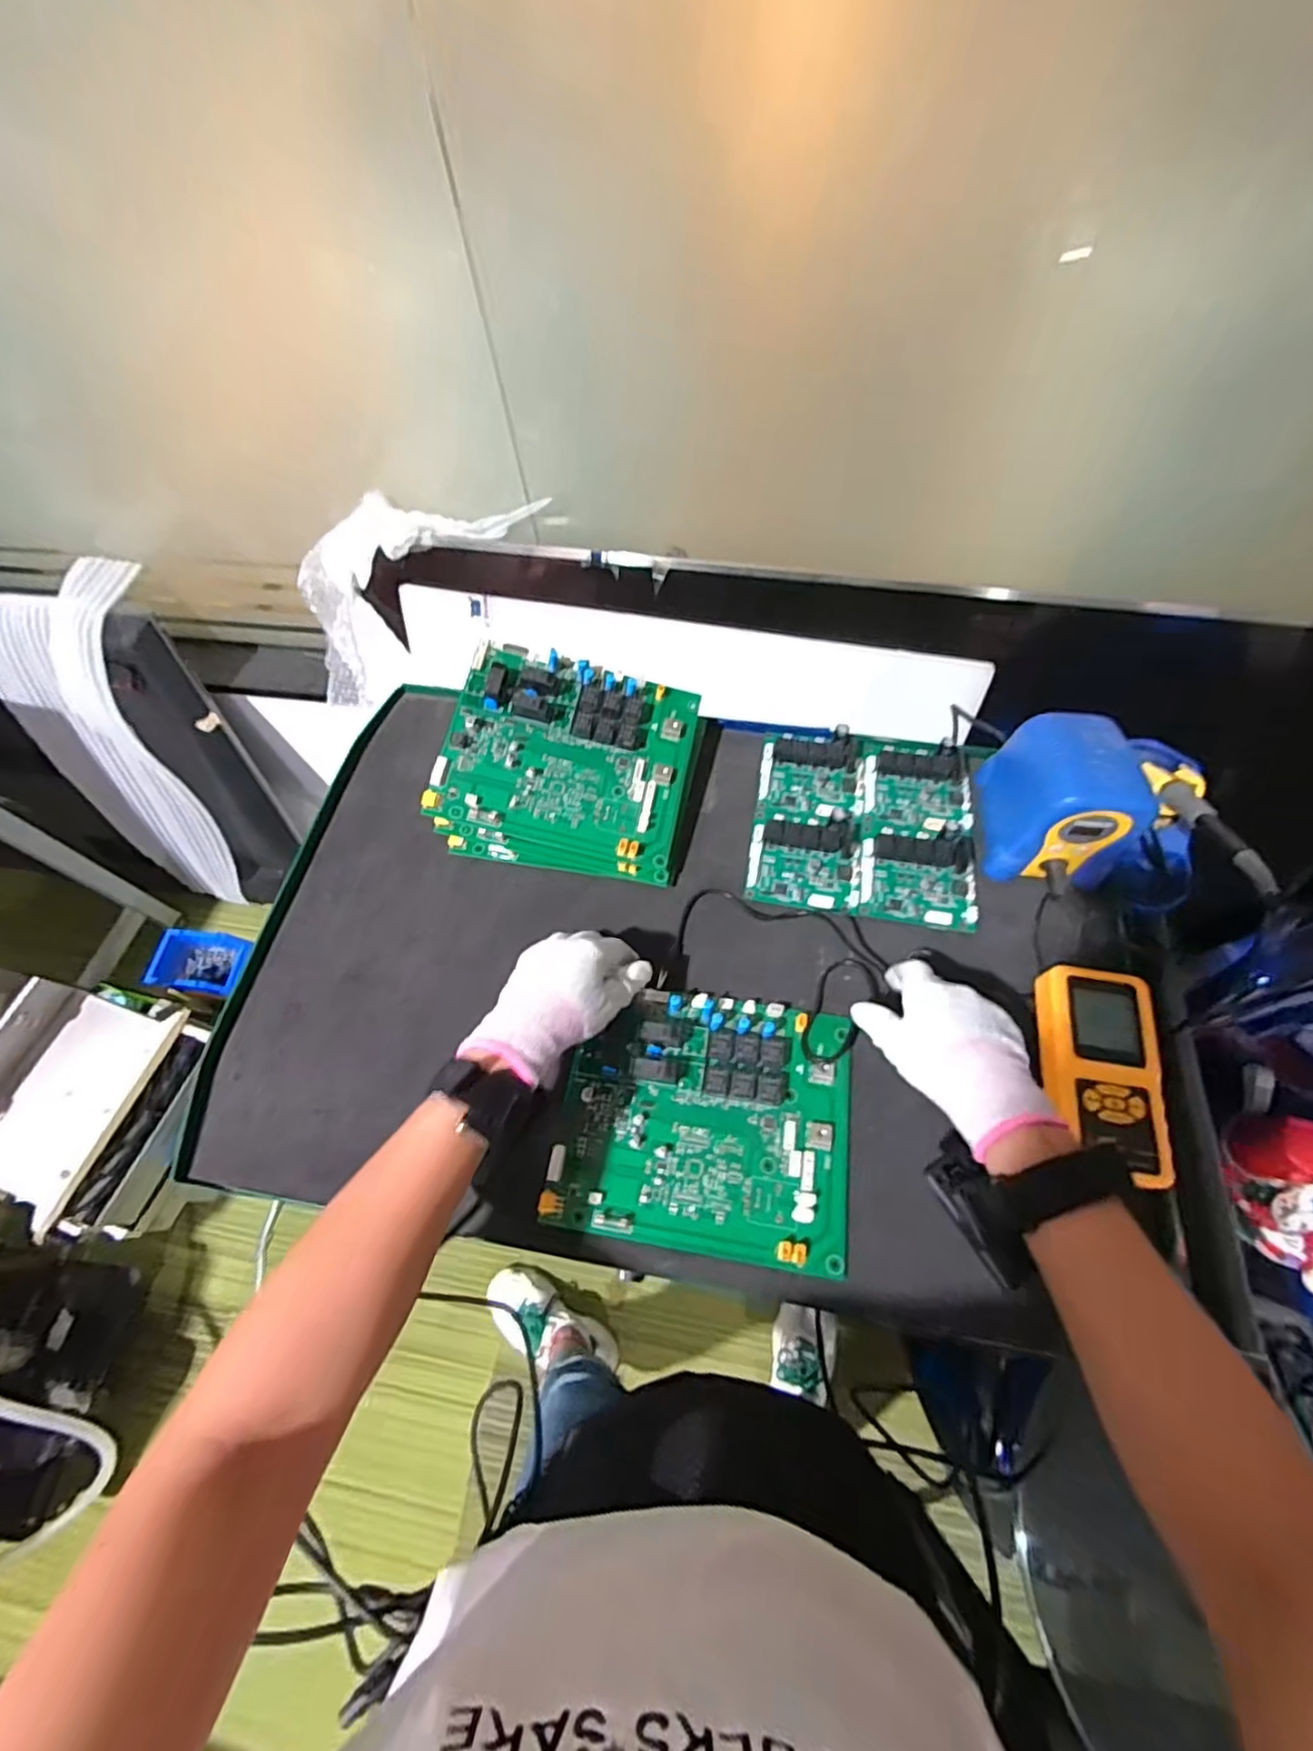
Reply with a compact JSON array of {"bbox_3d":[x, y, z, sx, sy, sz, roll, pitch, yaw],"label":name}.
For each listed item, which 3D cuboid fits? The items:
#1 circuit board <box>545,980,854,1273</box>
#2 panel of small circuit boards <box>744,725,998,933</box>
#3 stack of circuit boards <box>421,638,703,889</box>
[{"bbox_3d":[0.035,0.167,0.455,0.201,0.027,0.171,7,61,6],"label":"circuit board"},{"bbox_3d":[0.186,-0.052,0.569,0.191,0.024,0.183,8,61,6],"label":"panel of small circuit boards"},{"bbox_3d":[-0.072,-0.099,0.562,0.199,0.100,0.166,9,62,7],"label":"stack of circuit boards"}]

